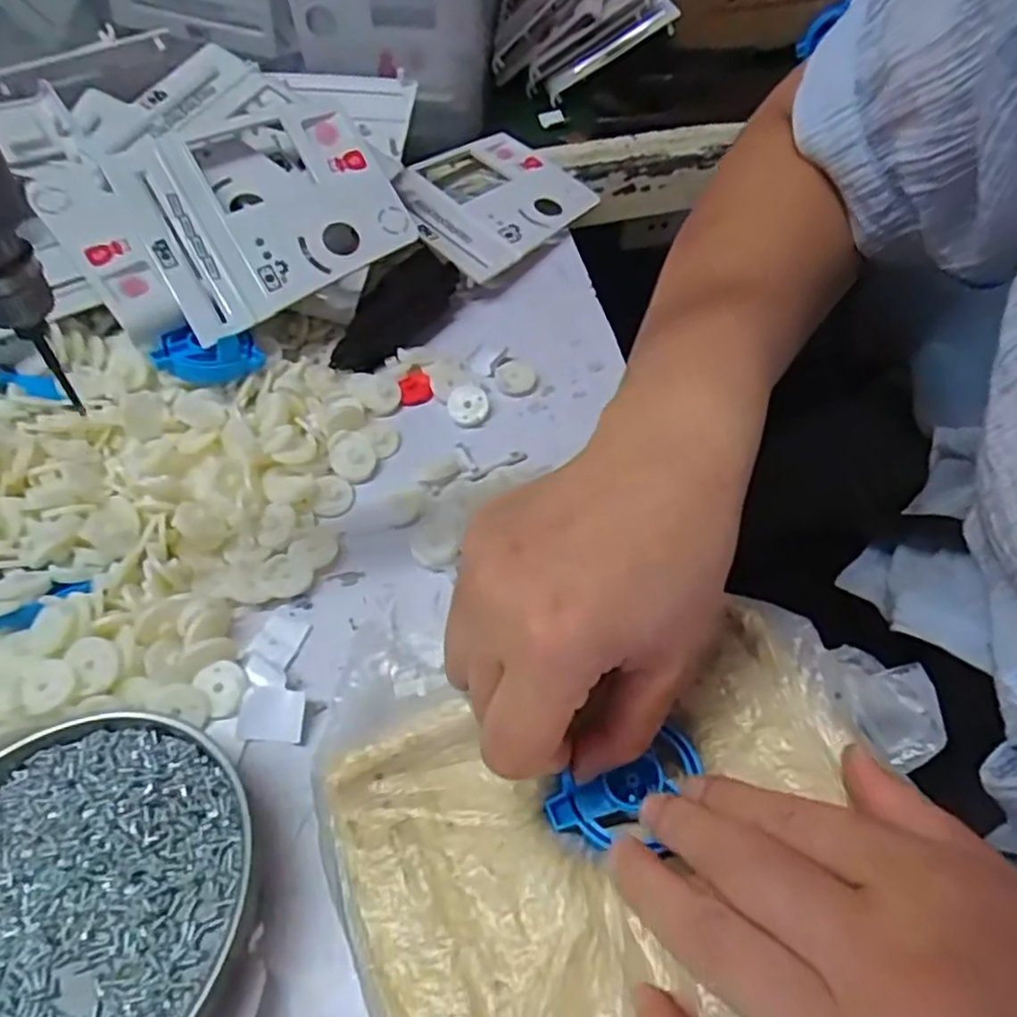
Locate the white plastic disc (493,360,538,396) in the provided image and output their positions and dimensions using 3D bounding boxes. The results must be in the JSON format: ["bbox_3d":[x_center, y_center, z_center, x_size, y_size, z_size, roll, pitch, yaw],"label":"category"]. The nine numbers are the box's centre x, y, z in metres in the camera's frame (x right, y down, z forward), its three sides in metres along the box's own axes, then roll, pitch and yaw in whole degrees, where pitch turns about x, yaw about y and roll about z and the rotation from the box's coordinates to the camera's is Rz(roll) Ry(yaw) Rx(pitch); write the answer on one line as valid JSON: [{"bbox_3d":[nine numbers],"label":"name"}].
[{"bbox_3d":[0.004,-0.076,0.415,0.024,0.004,0.024,-2,52,3],"label":"white plastic disc"}]

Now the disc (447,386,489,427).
[{"bbox_3d":[-0.023,-0.059,0.403,0.021,0.006,0.027,-11,52,-5],"label":"disc"}]

